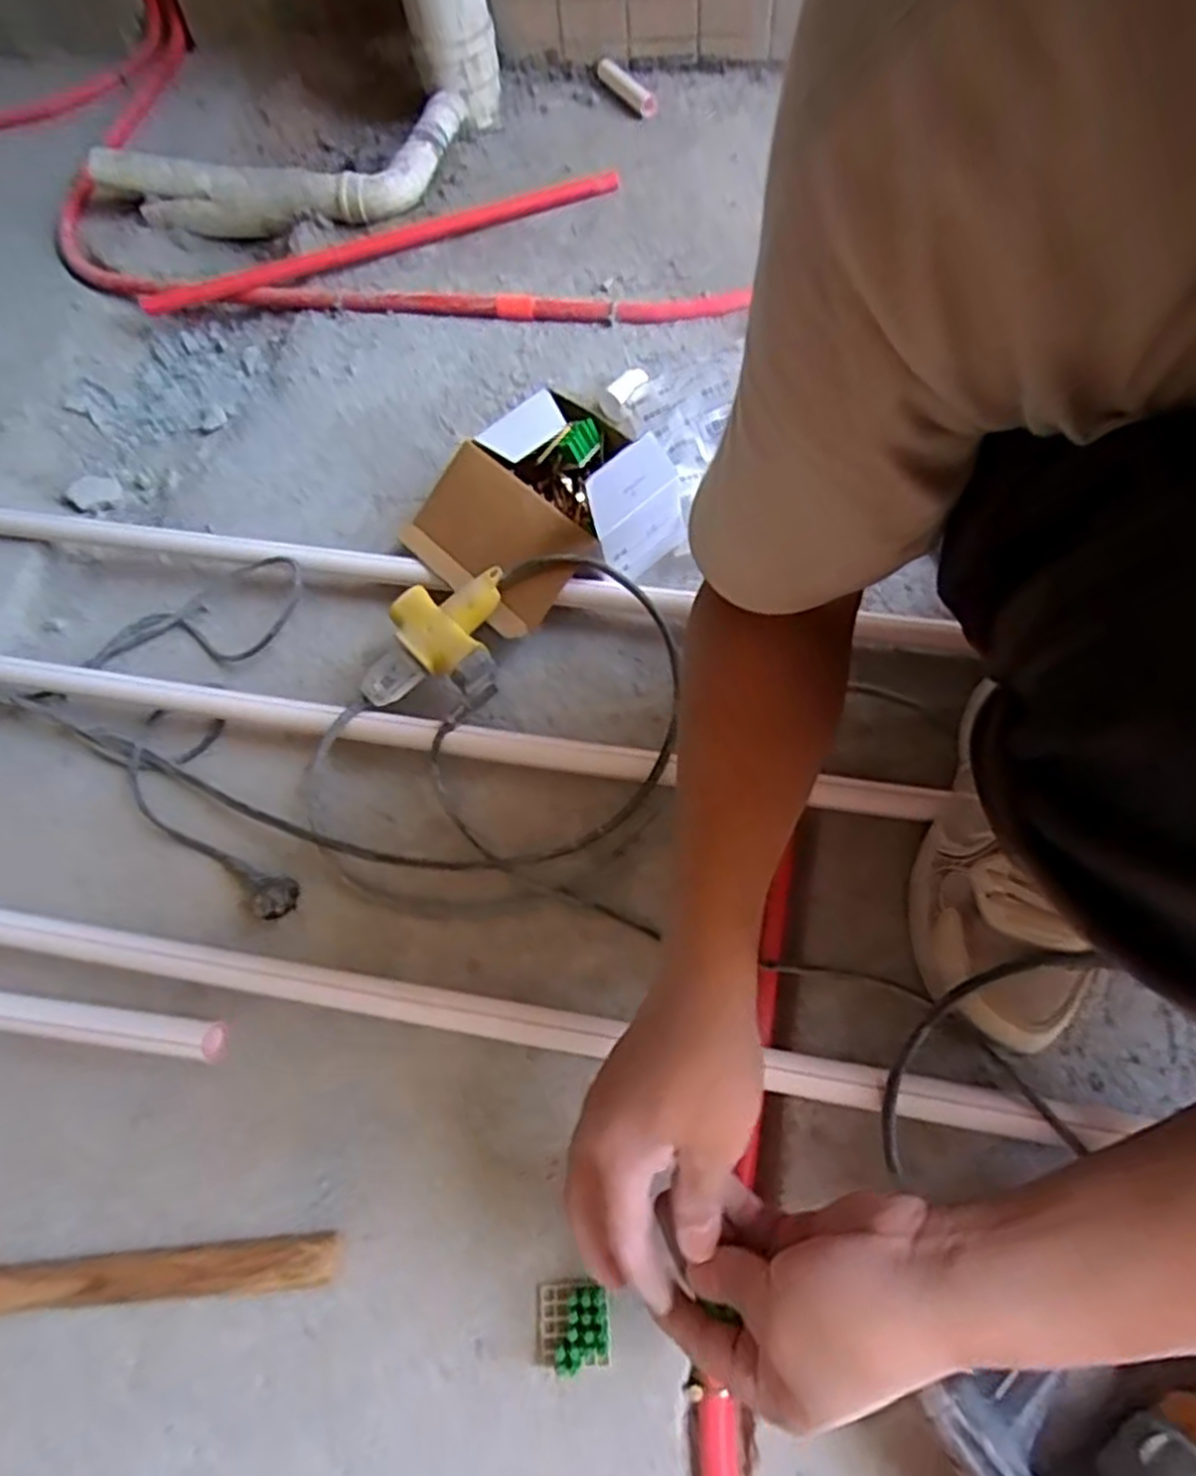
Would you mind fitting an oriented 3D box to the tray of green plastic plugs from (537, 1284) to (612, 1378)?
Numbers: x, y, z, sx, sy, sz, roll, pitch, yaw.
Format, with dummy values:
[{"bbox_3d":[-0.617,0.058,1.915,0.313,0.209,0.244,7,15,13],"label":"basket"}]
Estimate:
[{"bbox_3d":[-0.015,0.347,0.453,0.045,0.033,0.040,-10,63,2],"label":"tray of green plastic plugs"}]

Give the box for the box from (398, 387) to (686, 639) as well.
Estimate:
[{"bbox_3d":[-0.058,-0.209,0.692,0.206,0.129,0.180,-36,64,-11],"label":"box"}]

